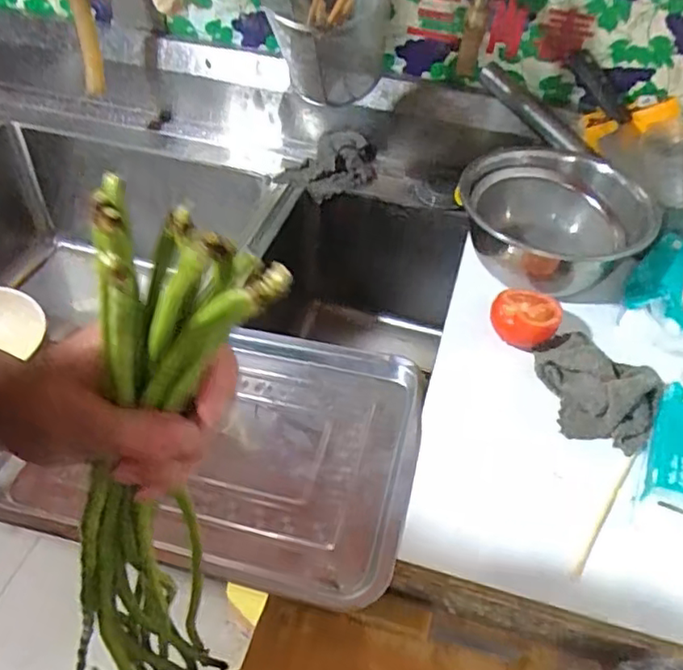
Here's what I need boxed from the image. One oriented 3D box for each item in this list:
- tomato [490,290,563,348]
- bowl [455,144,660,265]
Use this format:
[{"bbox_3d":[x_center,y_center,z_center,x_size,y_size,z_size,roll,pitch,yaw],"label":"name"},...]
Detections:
[{"bbox_3d":[0.187,-0.019,0.641,0.067,0.037,0.064,1,45,-1],"label":"tomato"},{"bbox_3d":[0.235,-0.124,0.713,0.201,0.098,0.202,1,45,-1],"label":"bowl"}]

